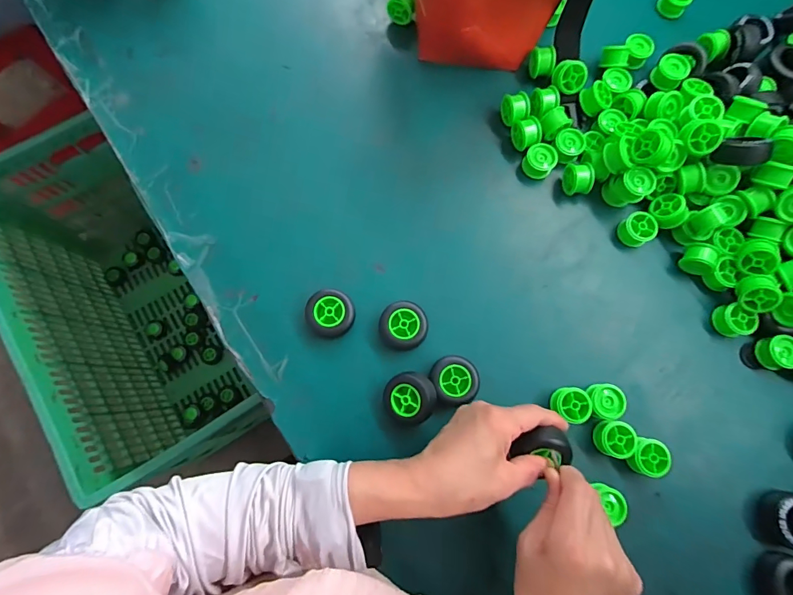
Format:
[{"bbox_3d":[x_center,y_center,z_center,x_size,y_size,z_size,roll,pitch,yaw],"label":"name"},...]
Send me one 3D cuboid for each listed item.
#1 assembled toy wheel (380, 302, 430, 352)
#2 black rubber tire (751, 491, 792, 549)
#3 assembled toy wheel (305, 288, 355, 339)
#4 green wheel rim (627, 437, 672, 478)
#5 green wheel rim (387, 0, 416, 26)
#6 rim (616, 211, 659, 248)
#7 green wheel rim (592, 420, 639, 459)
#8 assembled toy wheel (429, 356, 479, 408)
[{"bbox_3d":[0.007,0.030,0.435,0.048,0.022,0.048,0,77,0],"label":"assembled toy wheel"},{"bbox_3d":[0.367,0.208,0.388,0.047,0.020,0.048,13,77,3],"label":"black rubber tire"},{"bbox_3d":[-0.068,0.018,0.436,0.048,0.028,0.048,0,77,0],"label":"assembled toy wheel"},{"bbox_3d":[0.244,0.154,0.405,0.034,0.017,0.035,0,77,0],"label":"green wheel rim"},{"bbox_3d":[0.006,-0.354,0.508,0.028,0.031,0.029,22,76,3],"label":"green wheel rim"},{"bbox_3d":[0.264,-0.074,0.459,0.034,0.020,0.033,0,77,0],"label":"rim"},{"bbox_3d":[0.214,0.139,0.412,0.032,0.023,0.034,0,77,0],"label":"green wheel rim"},{"bbox_3d":[0.059,0.083,0.420,0.045,0.024,0.048,-17,78,-4],"label":"assembled toy wheel"}]

